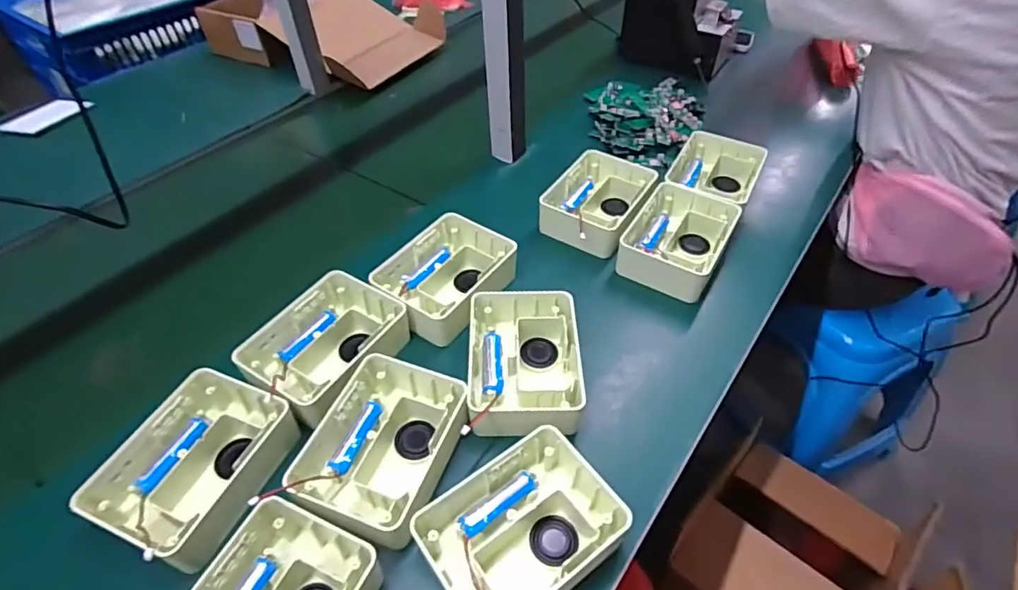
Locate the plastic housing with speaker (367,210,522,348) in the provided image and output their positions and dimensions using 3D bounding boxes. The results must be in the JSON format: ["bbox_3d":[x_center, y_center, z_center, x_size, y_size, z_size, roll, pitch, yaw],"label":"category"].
[{"bbox_3d":[-0.068,-0.021,0.617,0.113,0.044,0.159,26,52,25],"label":"plastic housing with speaker"}]

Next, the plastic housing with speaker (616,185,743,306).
[{"bbox_3d":[0.207,-0.069,0.666,0.108,0.044,0.148,24,51,23],"label":"plastic housing with speaker"}]

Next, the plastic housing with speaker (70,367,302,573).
[{"bbox_3d":[-0.265,0.150,0.467,0.117,0.058,0.156,15,48,16],"label":"plastic housing with speaker"}]

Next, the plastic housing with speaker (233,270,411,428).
[{"bbox_3d":[-0.180,0.052,0.550,0.120,0.048,0.147,24,51,23],"label":"plastic housing with speaker"}]

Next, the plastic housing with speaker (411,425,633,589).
[{"bbox_3d":[0.010,0.186,0.432,0.146,0.050,0.109,-31,52,-25],"label":"plastic housing with speaker"}]

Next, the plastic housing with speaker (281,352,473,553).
[{"bbox_3d":[-0.106,0.131,0.478,0.111,0.045,0.153,14,48,15],"label":"plastic housing with speaker"}]

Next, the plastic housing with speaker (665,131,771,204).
[{"bbox_3d":[0.280,-0.163,0.751,0.108,0.045,0.137,21,50,21],"label":"plastic housing with speaker"}]

